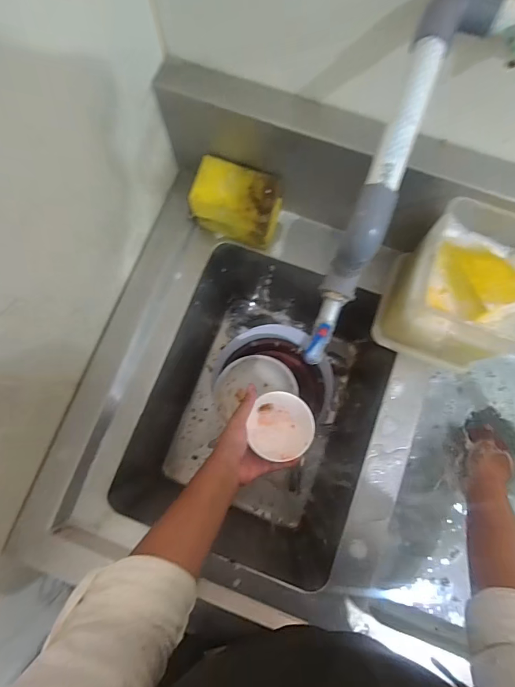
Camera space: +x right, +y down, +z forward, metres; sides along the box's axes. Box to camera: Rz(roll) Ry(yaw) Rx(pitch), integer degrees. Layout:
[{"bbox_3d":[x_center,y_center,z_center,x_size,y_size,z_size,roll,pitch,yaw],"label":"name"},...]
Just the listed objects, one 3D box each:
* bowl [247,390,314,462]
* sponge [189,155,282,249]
[{"bbox_3d":[0.033,0.116,0.530,0.087,0.050,0.088,0,79,0],"label":"bowl"},{"bbox_3d":[-0.028,-0.192,0.512,0.110,0.086,0.067,15,80,3],"label":"sponge"}]

